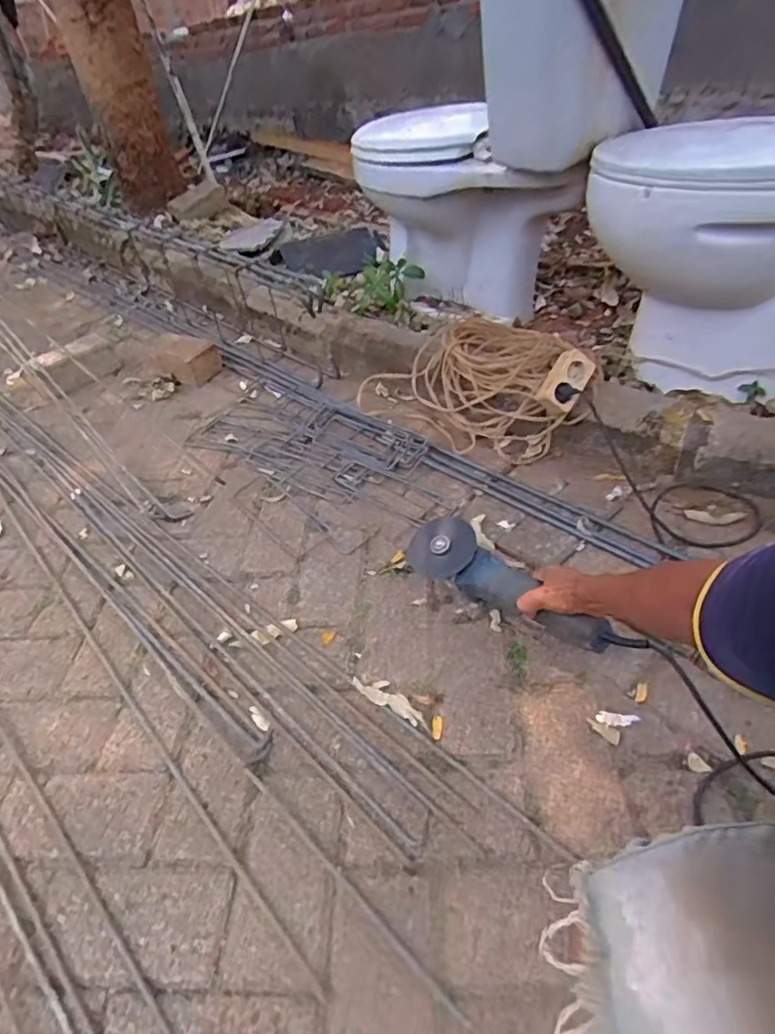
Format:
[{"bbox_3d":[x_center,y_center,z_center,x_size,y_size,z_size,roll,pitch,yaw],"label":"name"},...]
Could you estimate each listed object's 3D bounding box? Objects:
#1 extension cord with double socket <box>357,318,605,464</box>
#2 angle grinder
[{"bbox_3d":[0.187,-0.296,1.216,0.474,0.170,0.331,13,46,22],"label":"extension cord with double socket"},{"bbox_3d":[0.176,0.107,0.798,0.324,0.076,0.089,29,51,29],"label":"angle grinder"}]

